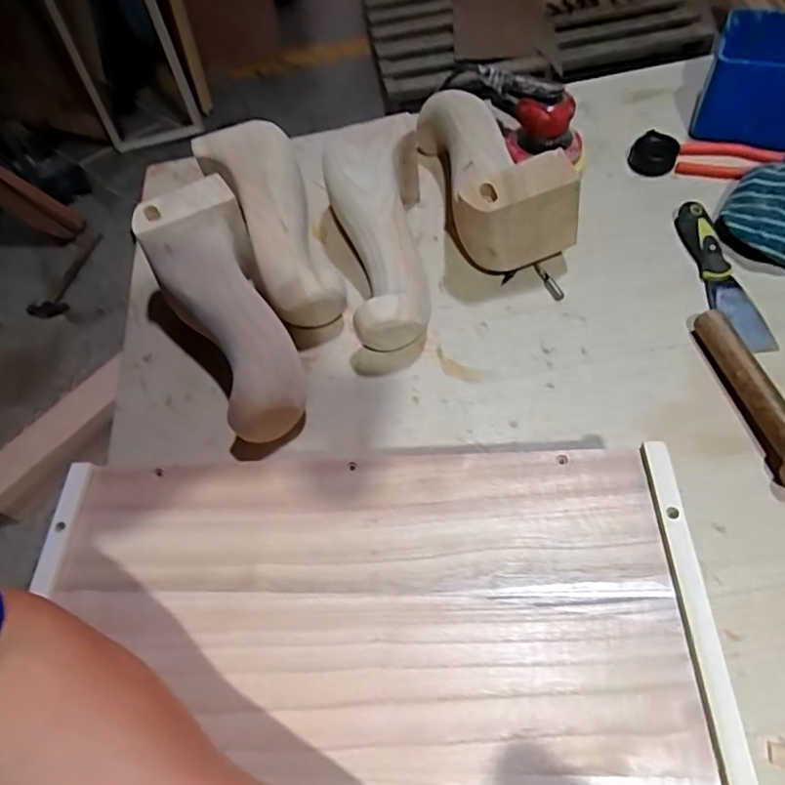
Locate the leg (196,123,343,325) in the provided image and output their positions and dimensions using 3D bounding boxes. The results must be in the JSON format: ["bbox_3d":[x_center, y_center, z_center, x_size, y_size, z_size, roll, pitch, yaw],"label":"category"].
[{"bbox_3d":[-0.142,-0.205,0.665,0.115,0.077,0.304,-20,59,-8],"label":"leg"}]

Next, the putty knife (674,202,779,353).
[{"bbox_3d":[0.361,-0.133,0.617,0.049,0.019,0.204,-11,58,-3],"label":"putty knife"}]

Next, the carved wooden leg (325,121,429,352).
[{"bbox_3d":[-0.019,-0.180,0.637,0.115,0.105,0.285,-4,58,2],"label":"carved wooden leg"}]

